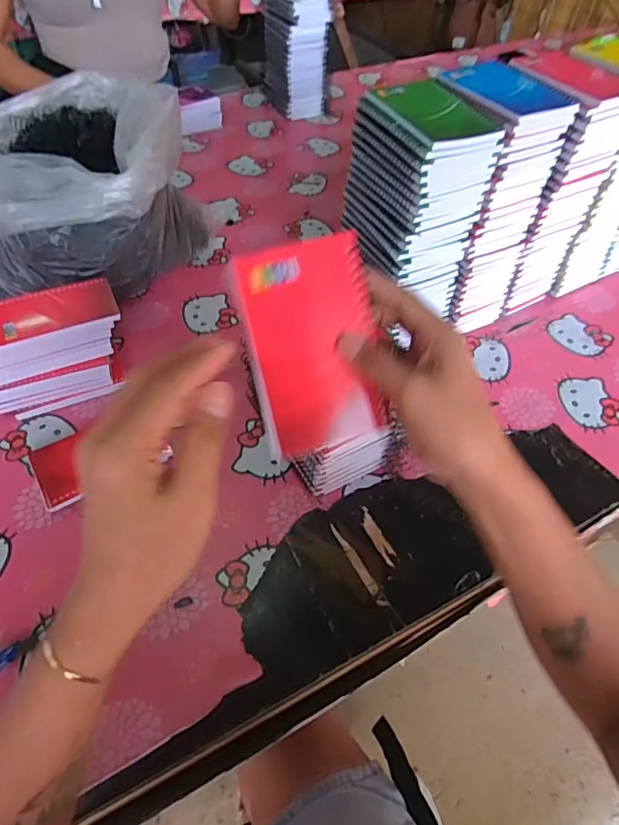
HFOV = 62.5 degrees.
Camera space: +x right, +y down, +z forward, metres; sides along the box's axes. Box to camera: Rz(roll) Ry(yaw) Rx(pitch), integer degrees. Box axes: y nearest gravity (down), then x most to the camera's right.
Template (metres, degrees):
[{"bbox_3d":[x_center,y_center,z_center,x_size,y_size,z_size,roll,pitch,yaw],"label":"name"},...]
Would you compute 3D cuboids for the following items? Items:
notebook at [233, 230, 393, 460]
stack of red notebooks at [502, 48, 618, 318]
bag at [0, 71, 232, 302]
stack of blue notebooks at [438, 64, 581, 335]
[{"bbox_3d":[0.003,-0.042,0.335,0.082,0.132,0.012,-13,16,-3],"label":"notebook"},{"bbox_3d":[0.287,-0.279,0.663,0.109,0.282,0.128,-21,54,-17],"label":"stack of red notebooks"},{"bbox_3d":[-0.329,-0.300,0.709,0.319,0.216,0.290,12,51,9],"label":"bag"},{"bbox_3d":[0.204,-0.245,0.635,0.108,0.285,0.123,-25,55,-20],"label":"stack of blue notebooks"}]

